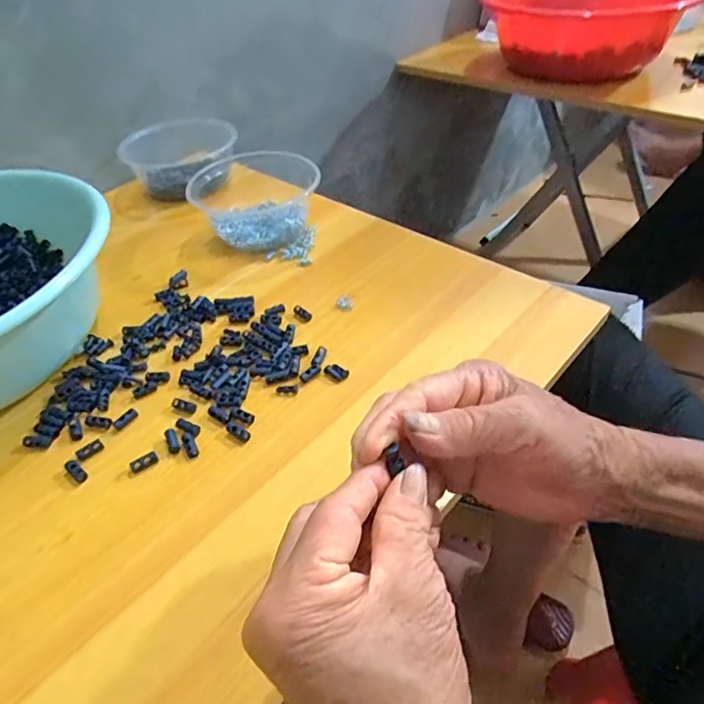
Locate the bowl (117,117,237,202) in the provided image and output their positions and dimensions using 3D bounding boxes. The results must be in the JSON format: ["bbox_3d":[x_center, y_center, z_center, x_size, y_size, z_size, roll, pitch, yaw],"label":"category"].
[{"bbox_3d":[-0.222,-0.251,0.665,0.115,0.058,0.125,-2,44,2],"label":"bowl"}]

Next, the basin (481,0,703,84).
[{"bbox_3d":[0.390,-0.548,0.877,0.311,0.125,0.308,17,48,20],"label":"basin"}]

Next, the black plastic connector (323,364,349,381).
[{"bbox_3d":[-0.012,0.015,0.407,0.019,0.004,0.013,27,52,28],"label":"black plastic connector"}]

